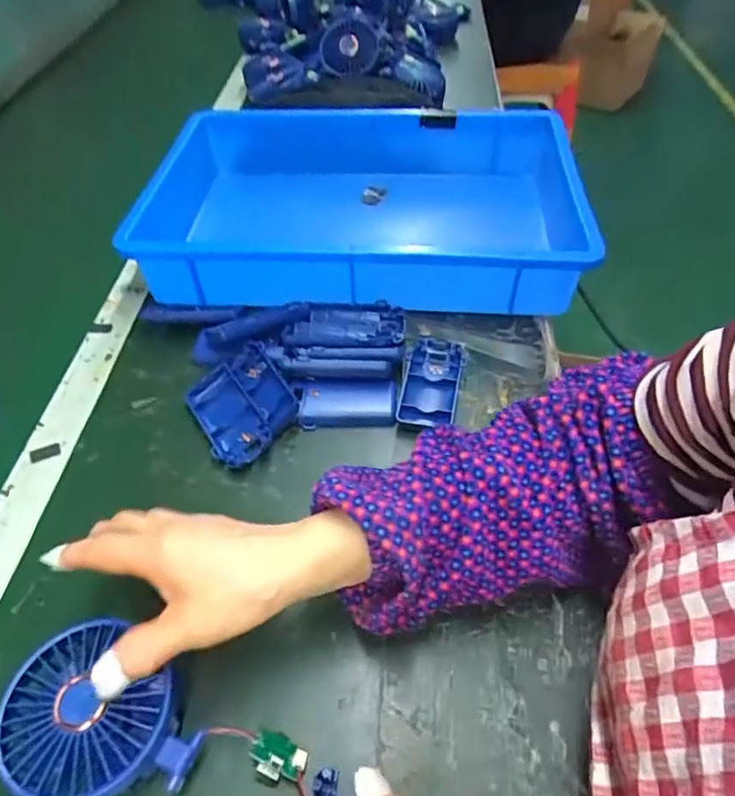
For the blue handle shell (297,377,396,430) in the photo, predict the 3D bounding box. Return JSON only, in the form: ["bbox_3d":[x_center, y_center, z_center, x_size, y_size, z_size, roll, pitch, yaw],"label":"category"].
[{"bbox_3d":[-0.016,0.004,0.485,0.079,0.018,0.041,1,49,3],"label":"blue handle shell"}]

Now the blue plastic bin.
[{"bbox_3d":[0.008,-0.217,0.634,0.460,0.078,0.305,2,49,3],"label":"blue plastic bin"}]

